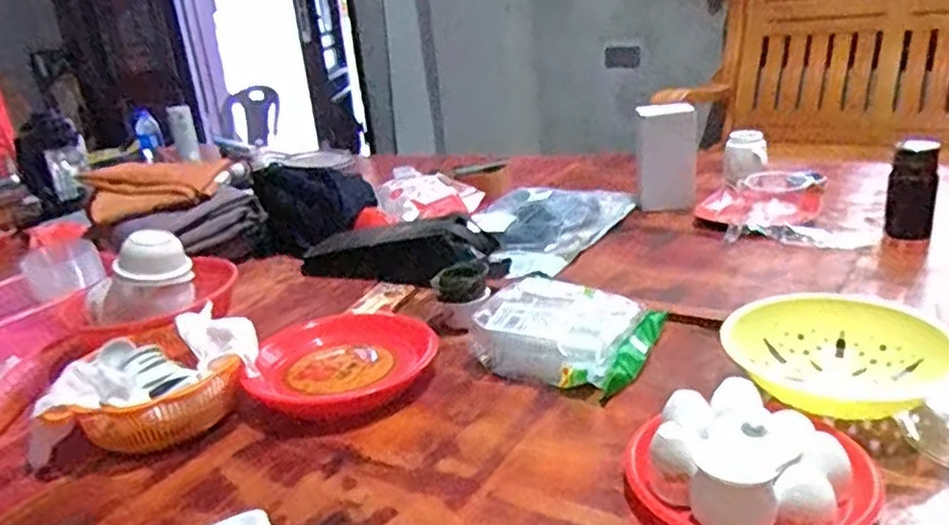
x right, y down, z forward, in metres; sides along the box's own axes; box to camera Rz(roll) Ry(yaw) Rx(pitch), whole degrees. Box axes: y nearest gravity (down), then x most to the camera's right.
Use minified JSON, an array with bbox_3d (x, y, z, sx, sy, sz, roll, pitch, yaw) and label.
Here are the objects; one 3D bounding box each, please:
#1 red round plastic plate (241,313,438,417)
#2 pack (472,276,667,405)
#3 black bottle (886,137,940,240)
[{"bbox_3d":[-0.168,0.127,0.982,0.236,0.042,0.242,-7,21,0],"label":"red round plastic plate"},{"bbox_3d":[0.127,0.088,0.987,0.218,0.070,0.204,8,25,35],"label":"pack"},{"bbox_3d":[0.720,-0.117,1.196,0.067,0.153,0.061,7,25,33],"label":"black bottle"}]

